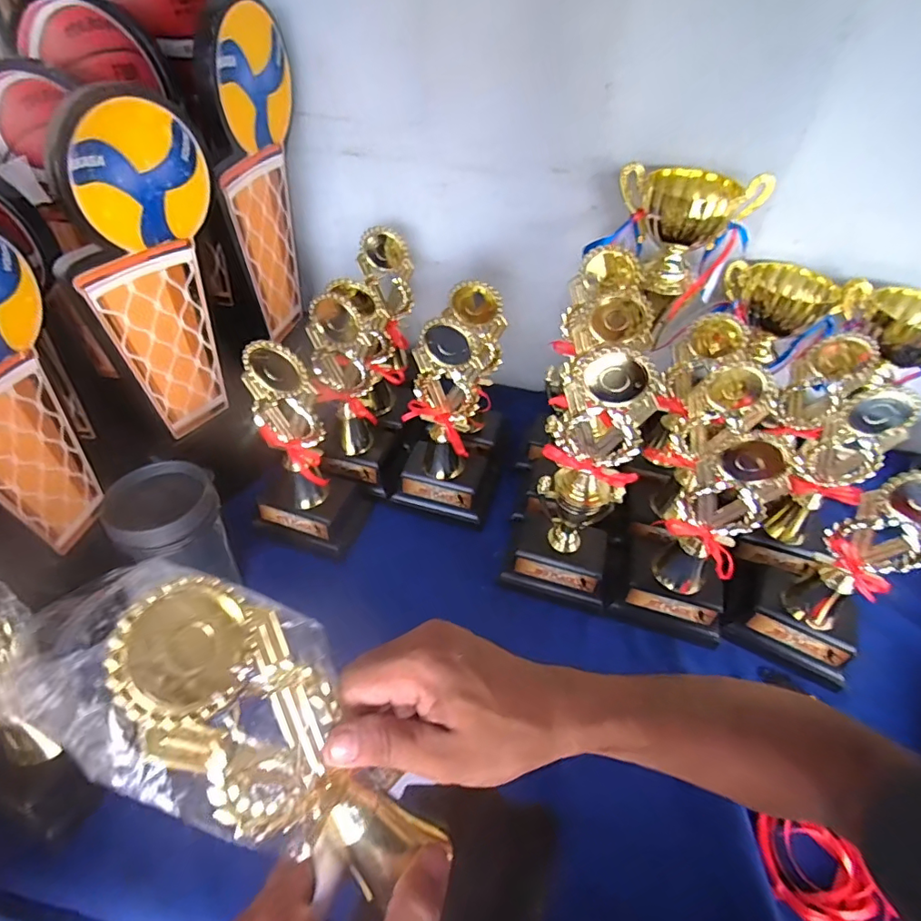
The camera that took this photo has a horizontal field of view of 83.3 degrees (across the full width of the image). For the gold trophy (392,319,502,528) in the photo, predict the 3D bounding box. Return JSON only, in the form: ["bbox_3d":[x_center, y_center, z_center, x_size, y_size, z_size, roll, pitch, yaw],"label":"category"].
[{"bbox_3d":[-0.011,-0.047,0.589,0.117,0.235,0.115,6,46,2],"label":"gold trophy"}]

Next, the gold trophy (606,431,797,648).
[{"bbox_3d":[0.234,0.068,0.497,0.115,0.234,0.093,20,48,15],"label":"gold trophy"}]

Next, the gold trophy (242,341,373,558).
[{"bbox_3d":[-0.165,-0.013,0.540,0.103,0.236,0.081,13,46,9],"label":"gold trophy"}]

